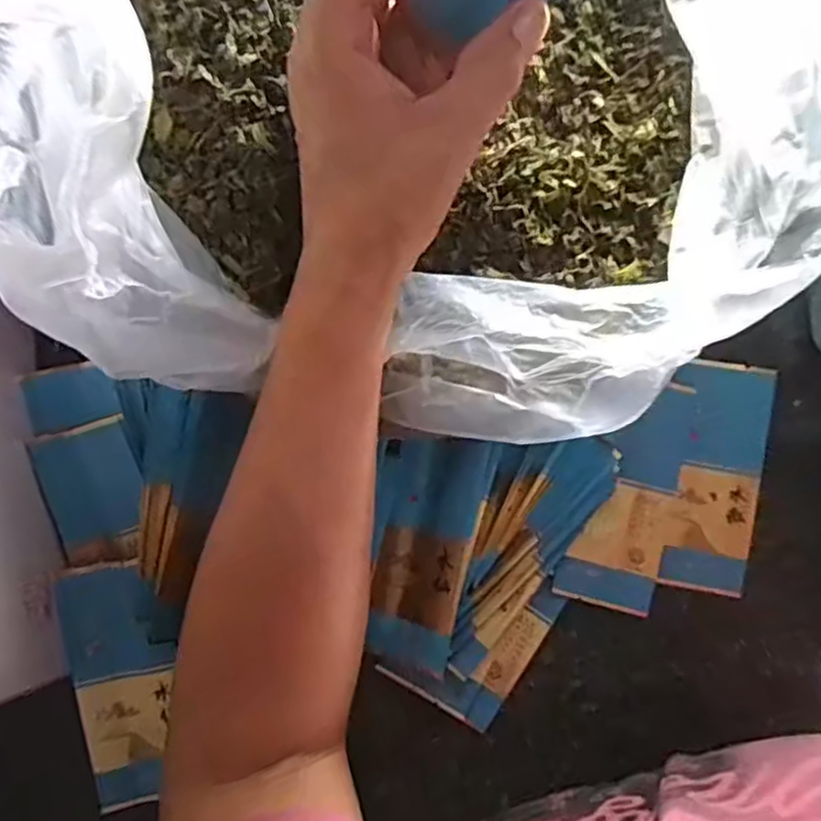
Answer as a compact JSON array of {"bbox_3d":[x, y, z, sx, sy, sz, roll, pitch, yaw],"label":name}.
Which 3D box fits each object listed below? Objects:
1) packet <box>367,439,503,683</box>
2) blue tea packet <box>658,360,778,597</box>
[{"bbox_3d":[0.008,0.075,0.372,0.061,0.012,0.121,4,77,29],"label":"packet"},{"bbox_3d":[0.173,0.037,0.390,0.050,0.004,0.127,10,87,0],"label":"blue tea packet"}]

